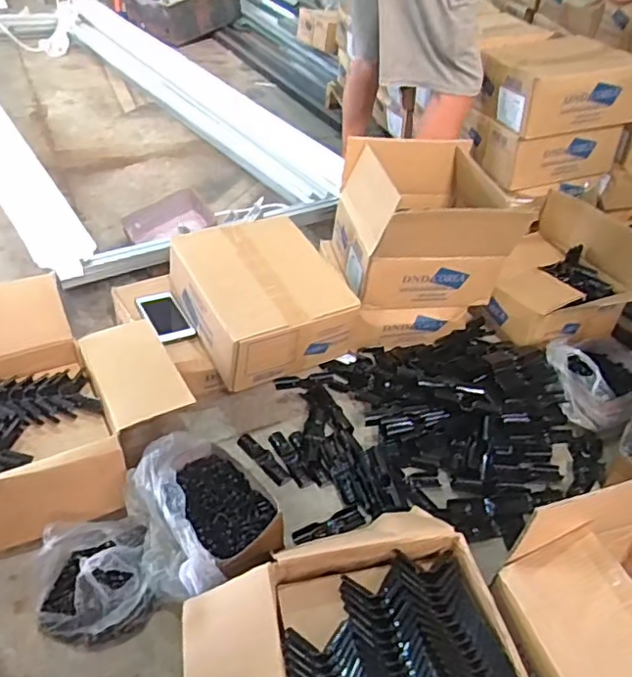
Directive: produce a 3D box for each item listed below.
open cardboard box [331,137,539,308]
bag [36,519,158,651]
[{"bbox_3d":[0.261,-0.258,1.331,0.396,0.249,0.317,-4,41,-9],"label":"open cardboard box"},{"bbox_3d":[-0.325,0.336,0.867,0.157,0.113,0.177,-9,41,-17],"label":"bag"}]

